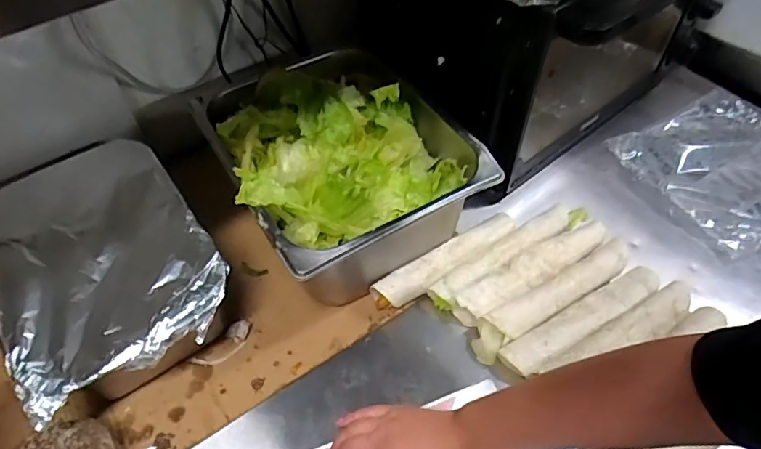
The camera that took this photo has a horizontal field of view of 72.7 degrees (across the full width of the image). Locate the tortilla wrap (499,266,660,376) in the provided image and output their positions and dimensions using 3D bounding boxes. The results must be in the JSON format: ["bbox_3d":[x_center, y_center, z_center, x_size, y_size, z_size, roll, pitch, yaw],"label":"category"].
[{"bbox_3d":[0.239,0.113,0.609,0.216,0.028,0.048,-27,57,-18],"label":"tortilla wrap"}]

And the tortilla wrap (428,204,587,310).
[{"bbox_3d":[0.173,0.033,0.671,0.255,0.029,0.039,-30,58,-20],"label":"tortilla wrap"}]

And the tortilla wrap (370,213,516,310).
[{"bbox_3d":[0.087,0.045,0.657,0.215,0.043,0.037,-31,58,-21],"label":"tortilla wrap"}]

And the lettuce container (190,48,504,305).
[{"bbox_3d":[-0.053,-0.070,0.674,0.260,0.167,0.318,-28,57,-19],"label":"lettuce container"}]

